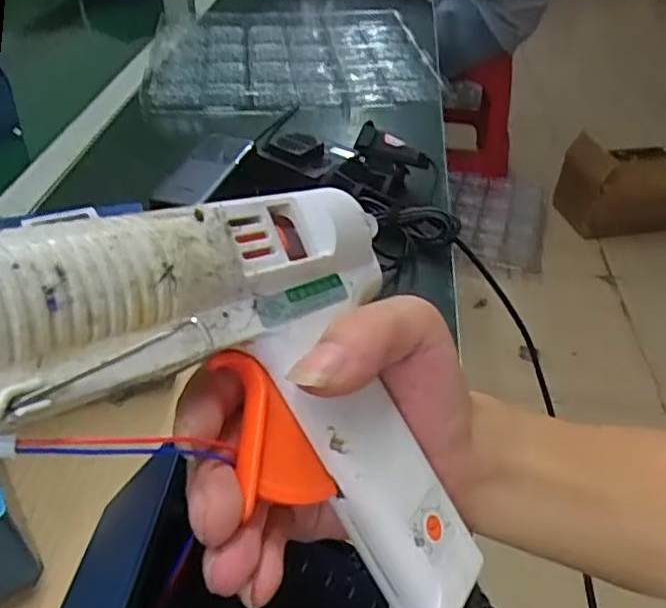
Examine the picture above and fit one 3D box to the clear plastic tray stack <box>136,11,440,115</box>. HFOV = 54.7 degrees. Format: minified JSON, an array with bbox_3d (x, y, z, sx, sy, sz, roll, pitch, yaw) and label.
[{"bbox_3d":[-0.063,-0.363,0.931,0.397,0.056,0.357,-1,38,-8],"label":"clear plastic tray stack"}]

